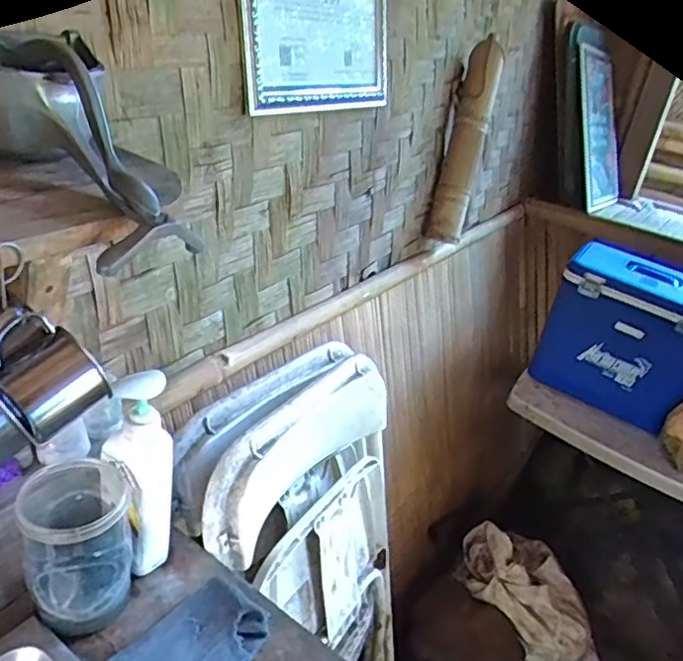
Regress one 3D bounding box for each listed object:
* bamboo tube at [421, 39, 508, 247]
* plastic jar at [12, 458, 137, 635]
[{"bbox_3d":[0.263,-0.396,1.298,0.071,0.407,0.074,15,4,14],"label":"bamboo tube"},{"bbox_3d":[-0.264,0.212,0.622,0.097,0.149,0.116,-6,32,-22],"label":"plastic jar"}]

